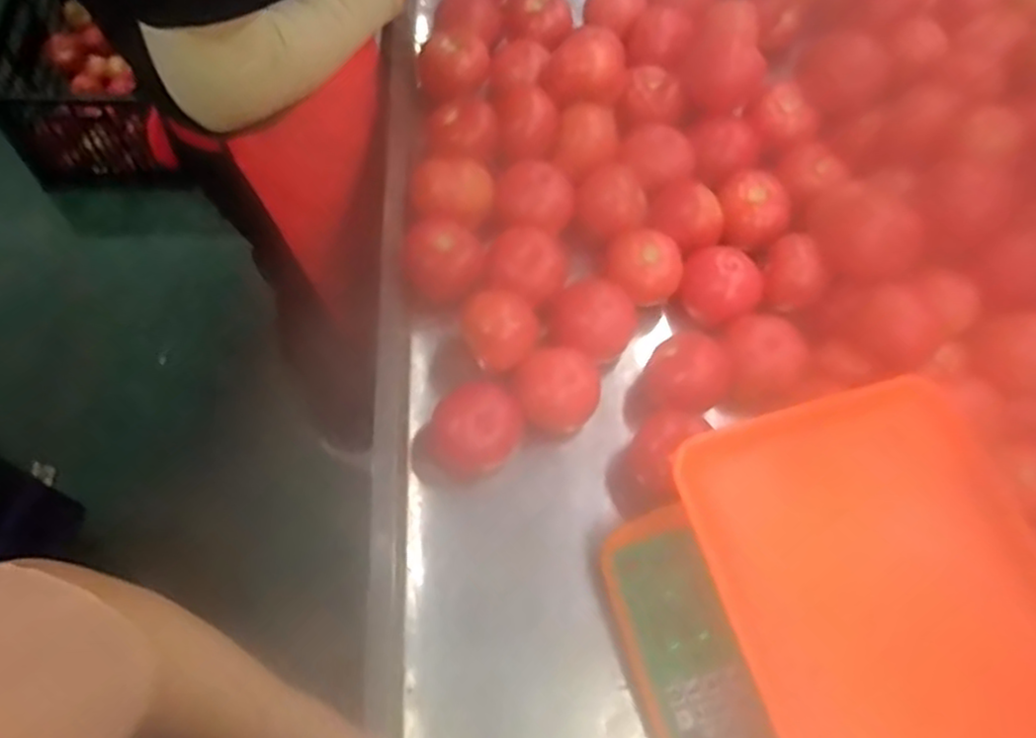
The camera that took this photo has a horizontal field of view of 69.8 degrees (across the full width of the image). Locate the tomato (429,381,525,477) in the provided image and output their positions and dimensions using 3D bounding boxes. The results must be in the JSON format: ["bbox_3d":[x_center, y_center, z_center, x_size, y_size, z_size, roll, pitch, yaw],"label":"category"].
[{"bbox_3d":[-0.034,0.051,0.628,0.077,0.050,0.059,-15,67,-10],"label":"tomato"}]

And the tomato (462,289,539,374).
[{"bbox_3d":[-0.016,-0.032,0.651,0.067,0.051,0.069,1,66,-3],"label":"tomato"}]

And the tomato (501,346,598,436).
[{"bbox_3d":[0.035,0.019,0.647,0.071,0.055,0.067,1,66,-3],"label":"tomato"}]

